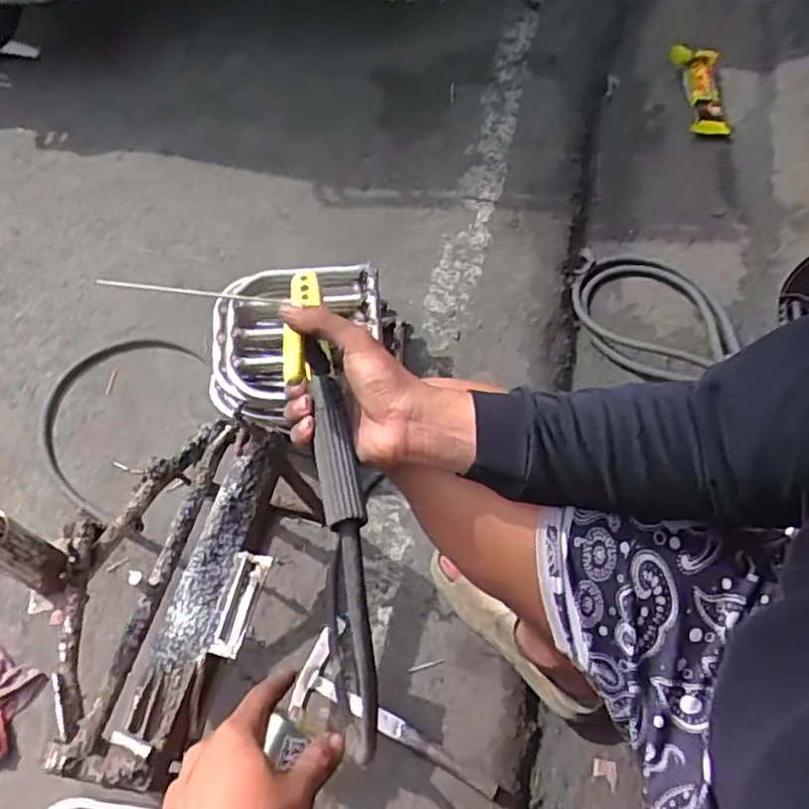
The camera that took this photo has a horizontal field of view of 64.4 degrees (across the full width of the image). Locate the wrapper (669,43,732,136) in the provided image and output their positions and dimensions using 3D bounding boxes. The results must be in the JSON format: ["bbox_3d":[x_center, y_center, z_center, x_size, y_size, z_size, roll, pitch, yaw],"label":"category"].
[{"bbox_3d":[0.690,-0.740,1.488,0.096,0.054,0.288,-1,59,2],"label":"wrapper"}]

